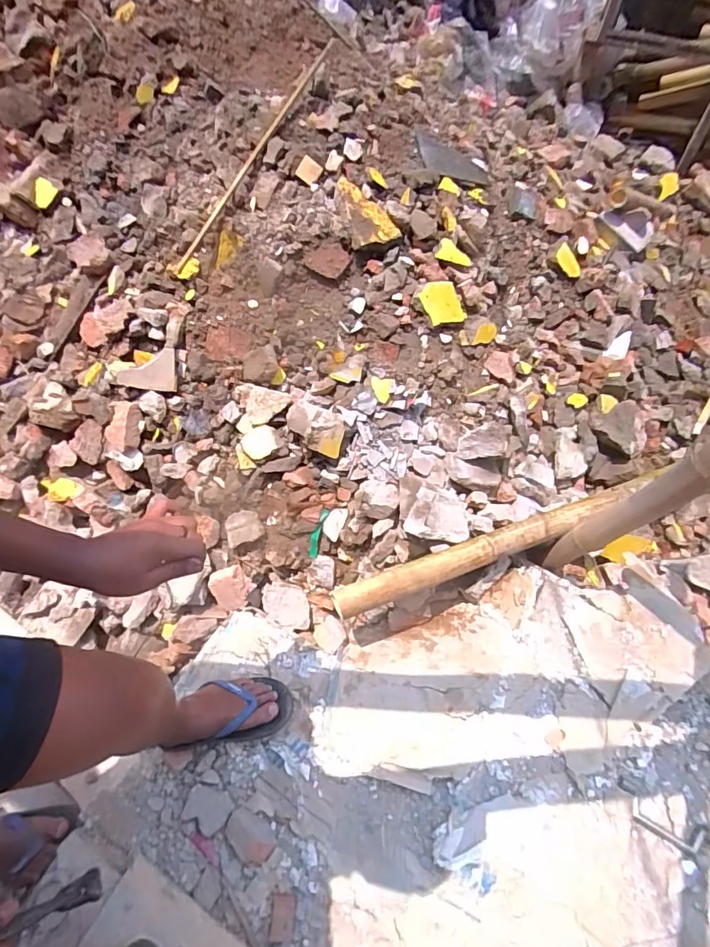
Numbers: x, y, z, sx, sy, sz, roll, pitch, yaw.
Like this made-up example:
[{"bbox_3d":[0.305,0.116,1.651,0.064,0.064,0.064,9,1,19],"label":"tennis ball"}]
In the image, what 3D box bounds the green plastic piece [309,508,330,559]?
[{"bbox_3d":[-0.089,0.141,1.109,0.024,0.019,0.124,20,103,10],"label":"green plastic piece"}]

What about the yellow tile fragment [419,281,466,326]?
[{"bbox_3d":[0.217,-0.419,1.170,0.099,0.007,0.114,-33,109,-11],"label":"yellow tile fragment"}]

